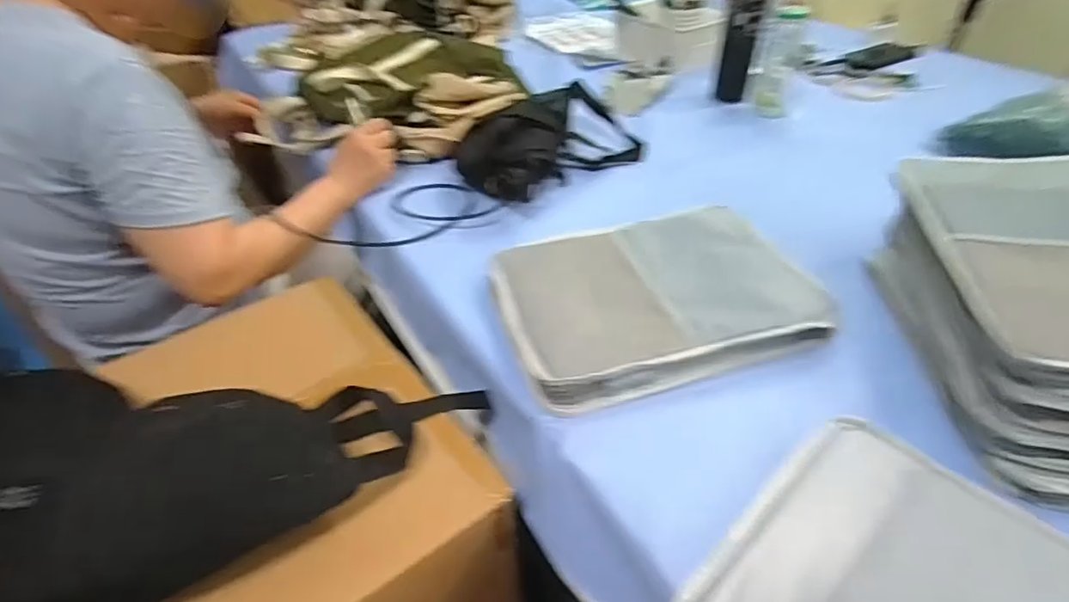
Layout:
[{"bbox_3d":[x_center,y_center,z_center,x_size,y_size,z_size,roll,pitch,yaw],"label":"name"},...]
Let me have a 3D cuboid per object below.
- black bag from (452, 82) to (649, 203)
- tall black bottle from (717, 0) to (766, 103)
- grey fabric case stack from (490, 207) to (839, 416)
[{"bbox_3d":[0.008,-0.237,0.826,0.273,0.093,0.191,-31,48,-31],"label":"black bag"},{"bbox_3d":[0.365,-0.485,0.978,0.063,0.251,0.049,13,42,17],"label":"tall black bottle"},{"bbox_3d":[0.125,-0.012,0.588,0.313,0.039,0.232,-11,41,-11],"label":"grey fabric case stack"}]

